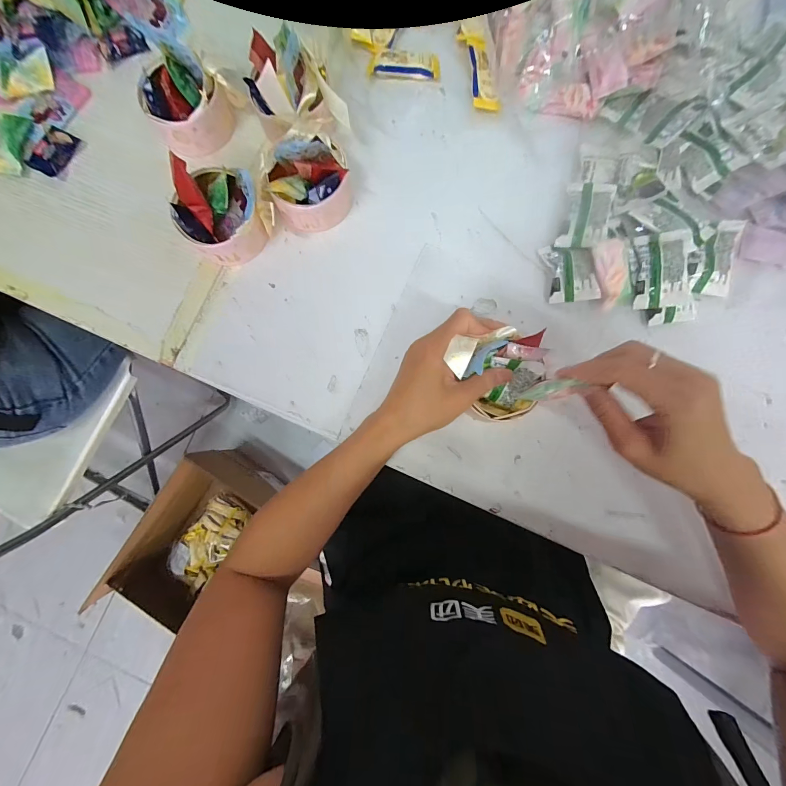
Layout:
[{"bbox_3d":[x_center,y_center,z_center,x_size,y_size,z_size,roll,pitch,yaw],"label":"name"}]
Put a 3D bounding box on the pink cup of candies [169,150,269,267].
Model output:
[{"bbox_3d":[-0.172,-0.179,0.345,0.083,0.066,0.083,0,83,2],"label":"pink cup of candies"}]

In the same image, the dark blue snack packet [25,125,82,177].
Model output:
[{"bbox_3d":[-0.378,-0.268,0.389,0.029,0.012,0.053,29,85,5],"label":"dark blue snack packet"}]

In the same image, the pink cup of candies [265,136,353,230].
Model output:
[{"bbox_3d":[-0.082,-0.209,0.345,0.075,0.070,0.070,0,83,2],"label":"pink cup of candies"}]

